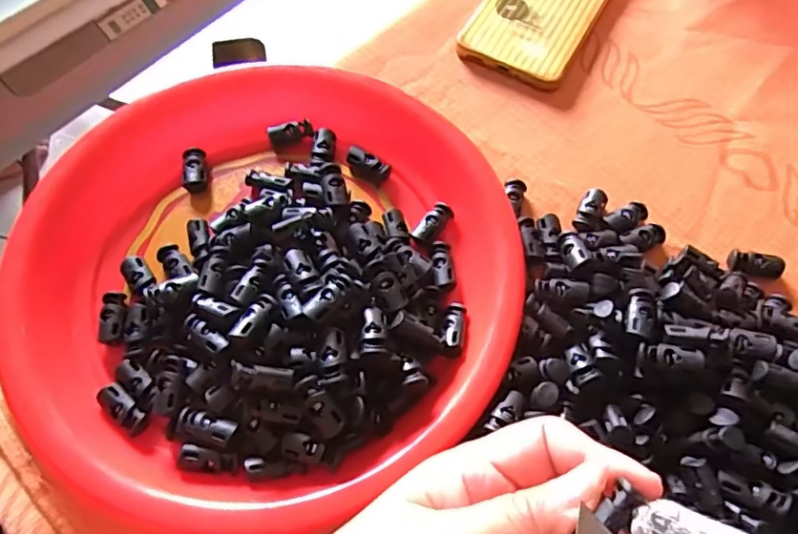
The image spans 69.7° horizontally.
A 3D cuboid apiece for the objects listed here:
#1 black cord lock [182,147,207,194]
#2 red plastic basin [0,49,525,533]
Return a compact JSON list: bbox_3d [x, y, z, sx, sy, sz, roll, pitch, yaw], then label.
[{"bbox_3d":[-0.121,-0.058,0.340,0.013,0.009,0.027,-4,76,-3],"label":"black cord lock"},{"bbox_3d":[-0.070,-0.008,0.303,0.247,0.038,0.259,0,63,-1],"label":"red plastic basin"}]

